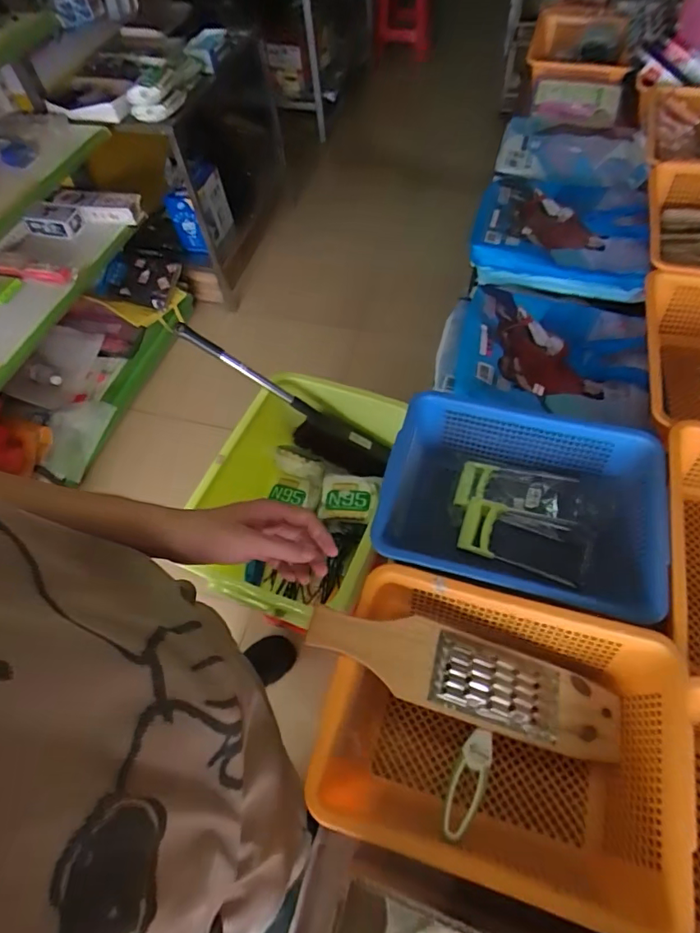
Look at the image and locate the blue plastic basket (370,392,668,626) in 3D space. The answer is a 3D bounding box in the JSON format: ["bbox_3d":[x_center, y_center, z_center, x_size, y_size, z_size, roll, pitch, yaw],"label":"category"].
[{"bbox_3d":[0.244,0.064,0.749,0.378,0.131,0.296,14,60,13],"label":"blue plastic basket"}]

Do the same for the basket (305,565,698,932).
[{"bbox_3d":[0.170,0.312,0.600,0.370,0.148,0.276,12,60,12],"label":"basket"}]

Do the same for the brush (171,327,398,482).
[{"bbox_3d":[-0.147,-0.128,1.171,0.561,0.130,0.053,32,36,-10],"label":"brush"}]

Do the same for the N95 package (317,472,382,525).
[{"bbox_3d":[-0.004,0.070,1.189,0.136,0.035,0.117,9,59,10],"label":"N95 package"}]

